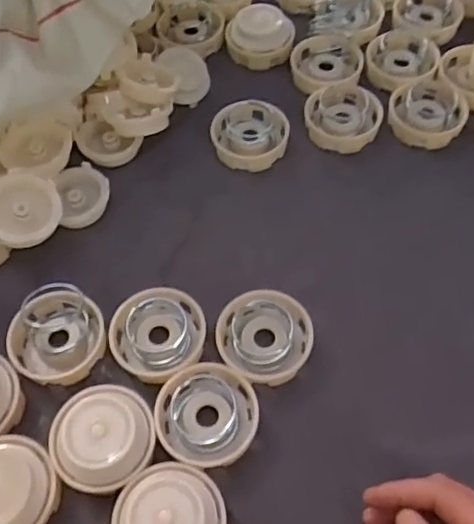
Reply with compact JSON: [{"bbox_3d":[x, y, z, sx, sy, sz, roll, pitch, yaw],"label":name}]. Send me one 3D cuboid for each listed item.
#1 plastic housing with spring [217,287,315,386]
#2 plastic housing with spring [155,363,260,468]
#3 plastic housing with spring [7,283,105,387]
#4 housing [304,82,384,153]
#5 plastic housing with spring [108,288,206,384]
[{"bbox_3d":[0.019,0.048,0.398,0.061,0.020,0.059,-1,59,1],"label":"plastic housing with spring"},{"bbox_3d":[-0.019,0.095,0.376,0.061,0.015,0.064,-1,59,1],"label":"plastic housing with spring"},{"bbox_3d":[-0.122,0.049,0.400,0.061,0.032,0.058,-1,59,1],"label":"plastic housing with spring"},{"bbox_3d":[0.091,-0.126,0.499,0.063,0.027,0.058,-1,59,1],"label":"housing"},{"bbox_3d":[-0.054,0.048,0.405,0.062,0.018,0.060,-1,59,1],"label":"plastic housing with spring"}]

